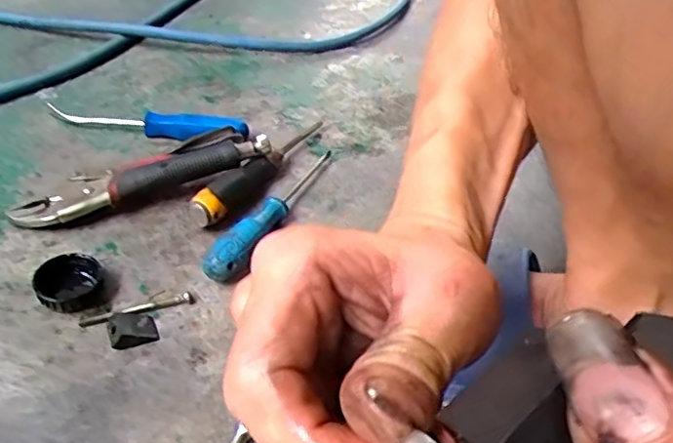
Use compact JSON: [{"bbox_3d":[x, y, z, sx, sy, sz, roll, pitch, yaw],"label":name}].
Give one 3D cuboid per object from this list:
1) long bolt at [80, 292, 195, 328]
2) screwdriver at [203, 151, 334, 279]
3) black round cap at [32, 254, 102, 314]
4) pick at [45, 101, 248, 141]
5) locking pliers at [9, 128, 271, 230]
[{"bbox_3d":[-0.141,0.062,0.422,0.077,0.007,0.012,-14,44,-23],"label":"long bolt"},{"bbox_3d":[-0.053,-0.018,0.514,0.030,0.028,0.200,18,41,13],"label":"screwdriver"},{"bbox_3d":[-0.191,0.045,0.425,0.044,0.017,0.044,4,40,-3],"label":"black round cap"},{"bbox_3d":[-0.187,-0.099,0.587,0.195,0.023,0.025,8,40,1],"label":"pick"},{"bbox_3d":[-0.167,-0.041,0.515,0.215,0.037,0.061,-18,46,-27],"label":"locking pliers"}]

